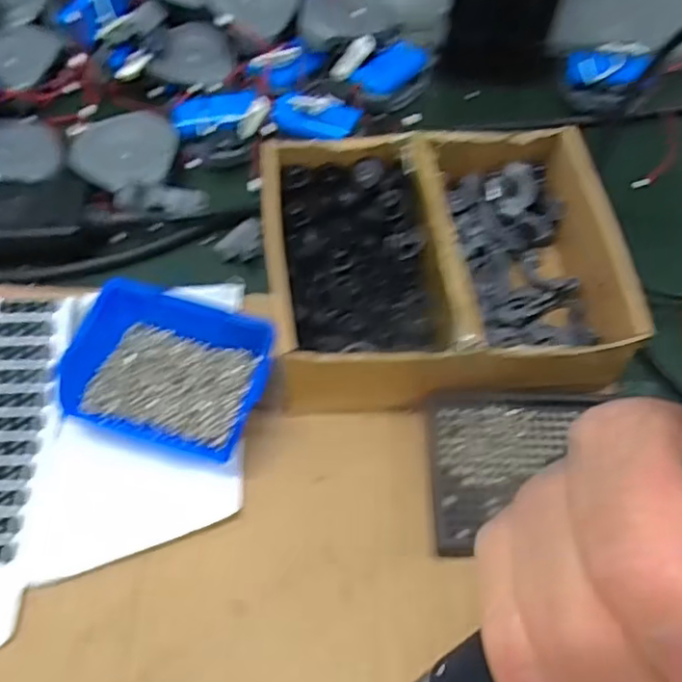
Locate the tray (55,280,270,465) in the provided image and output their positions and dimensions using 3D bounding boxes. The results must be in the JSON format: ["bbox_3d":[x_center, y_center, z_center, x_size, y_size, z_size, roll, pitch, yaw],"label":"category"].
[{"bbox_3d":[-0.098,0.011,0.372,0.102,0.033,0.093,15,59,7],"label":"tray"}]

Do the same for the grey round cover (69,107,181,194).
[{"bbox_3d":[-0.164,-0.146,0.485,0.076,0.015,0.063,-30,64,-19],"label":"grey round cover"}]

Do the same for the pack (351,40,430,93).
[{"bbox_3d":[0.045,-0.236,0.543,0.030,0.012,0.075,38,64,19],"label":"pack"}]

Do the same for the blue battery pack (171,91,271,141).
[{"bbox_3d":[-0.092,-0.173,0.489,0.076,0.020,0.031,-4,61,8],"label":"blue battery pack"}]

